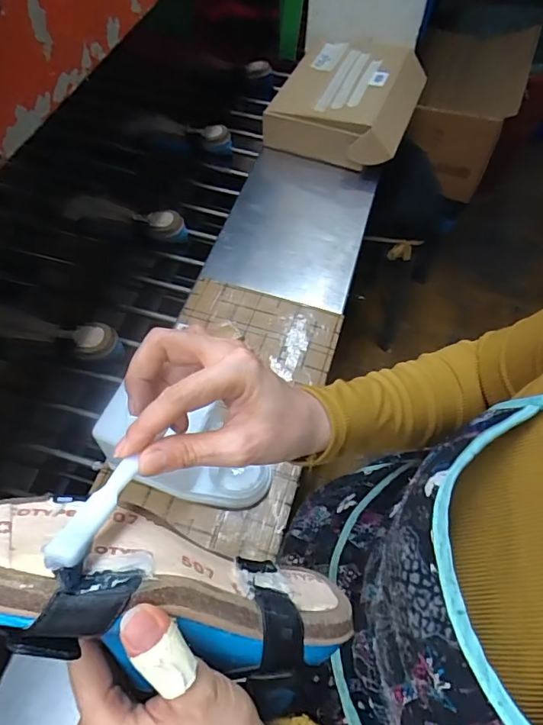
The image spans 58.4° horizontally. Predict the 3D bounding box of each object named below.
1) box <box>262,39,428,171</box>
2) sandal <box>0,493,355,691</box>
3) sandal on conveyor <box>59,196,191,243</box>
[{"bbox_3d":[0.146,-0.511,0.954,0.257,0.100,0.316,18,59,9],"label":"box"},{"bbox_3d":[-0.052,0.122,0.254,0.222,0.060,0.085,26,12,-23],"label":"sandal"},{"bbox_3d":[-0.252,-0.248,0.846,0.214,0.058,0.057,10,58,4],"label":"sandal on conveyor"}]

